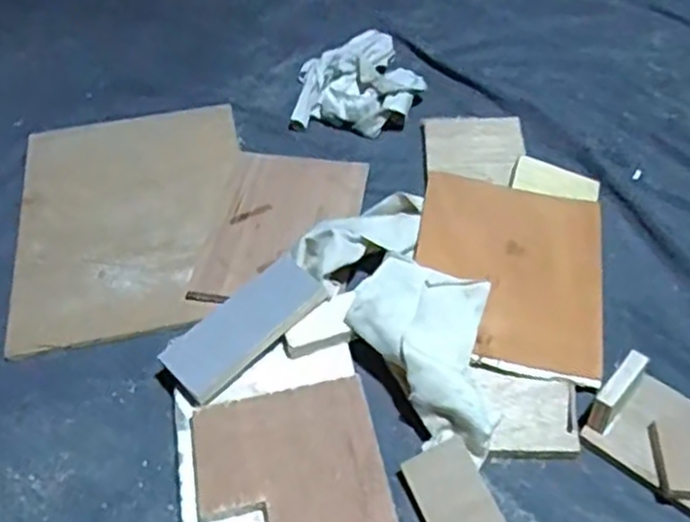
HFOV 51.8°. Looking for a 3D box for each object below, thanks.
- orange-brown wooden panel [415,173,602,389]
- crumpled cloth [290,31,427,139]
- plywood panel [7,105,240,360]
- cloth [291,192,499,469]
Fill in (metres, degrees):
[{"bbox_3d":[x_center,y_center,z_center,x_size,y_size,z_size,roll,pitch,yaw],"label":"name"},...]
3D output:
[{"bbox_3d":[0.152,0.010,0.663,0.169,0.007,0.193,10,60,5],"label":"orange-brown wooden panel"},{"bbox_3d":[0.019,-0.235,0.891,0.158,0.042,0.187,1,49,5],"label":"crumpled cloth"},{"bbox_3d":[-0.234,-0.054,0.780,0.233,0.021,0.327,-9,49,-4],"label":"plywood panel"},{"bbox_3d":[0.072,0.045,0.635,0.131,0.055,0.253,-27,53,-18],"label":"cloth"}]

